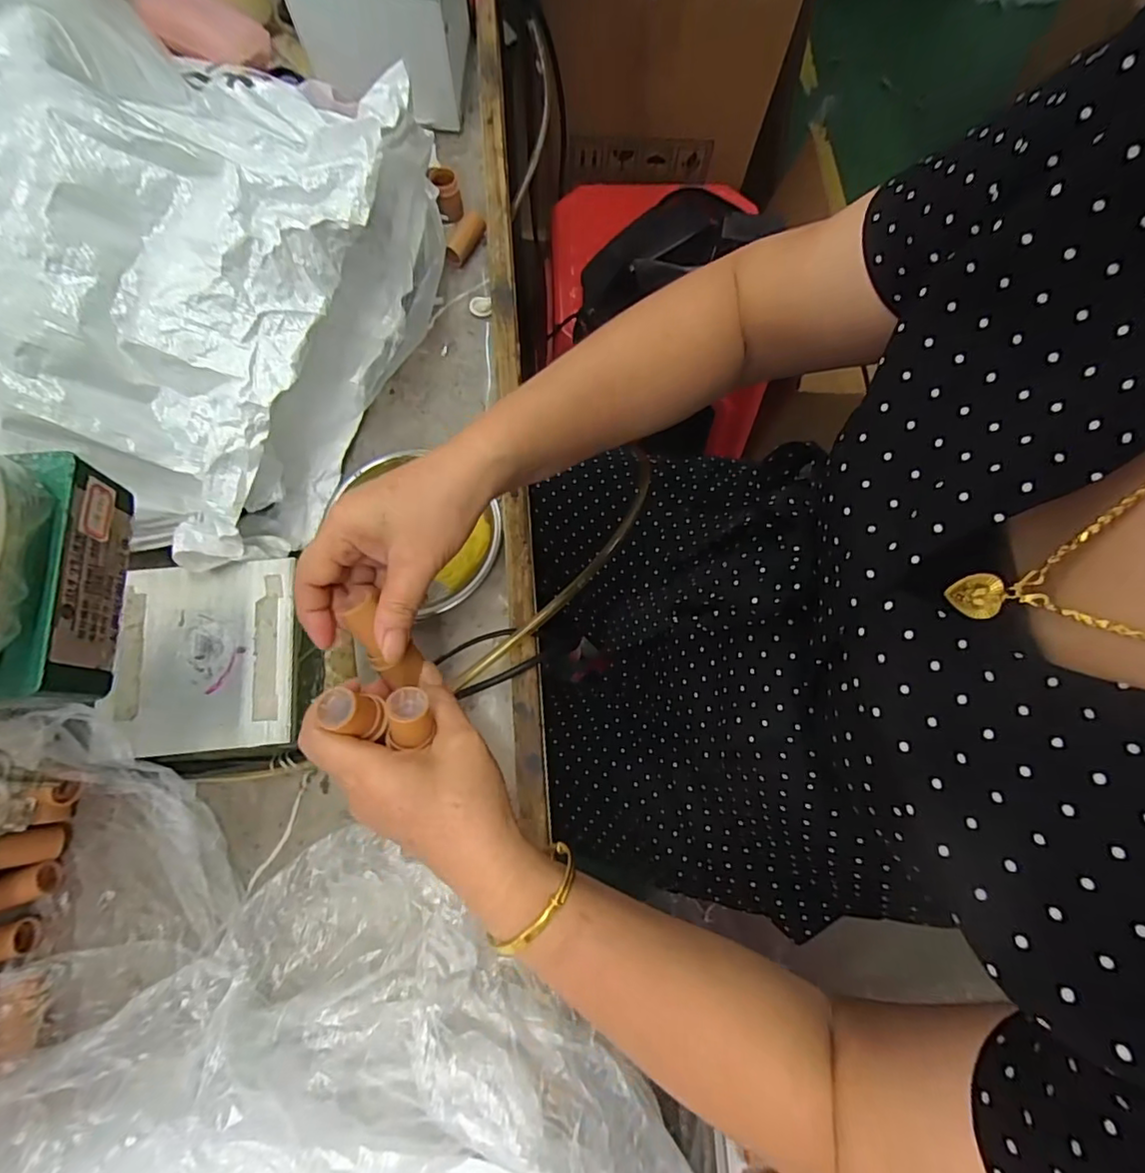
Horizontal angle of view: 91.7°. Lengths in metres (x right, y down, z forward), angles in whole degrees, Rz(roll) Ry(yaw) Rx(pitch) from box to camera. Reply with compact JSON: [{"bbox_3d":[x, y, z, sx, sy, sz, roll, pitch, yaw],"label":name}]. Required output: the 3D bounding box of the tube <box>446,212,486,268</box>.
[{"bbox_3d":[-0.097,-0.310,0.498,0.018,0.017,0.051,29,76,6],"label":"tube"}]

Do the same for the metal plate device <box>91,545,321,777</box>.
[{"bbox_3d":[-0.235,0.046,0.379,0.121,0.052,0.154,-6,75,-4],"label":"metal plate device"}]

